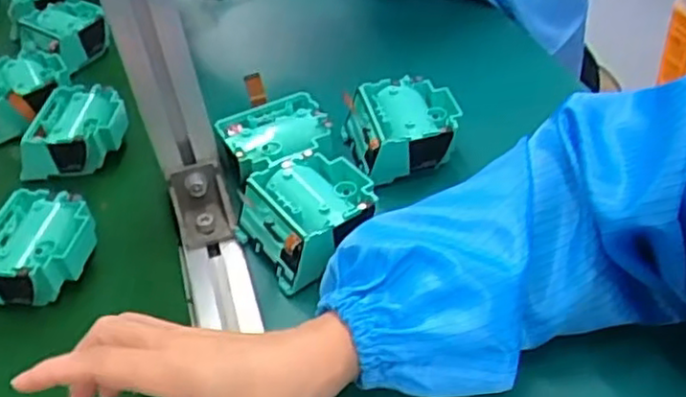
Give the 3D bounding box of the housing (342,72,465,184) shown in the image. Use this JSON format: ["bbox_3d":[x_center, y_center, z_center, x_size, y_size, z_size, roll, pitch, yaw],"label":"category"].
[{"bbox_3d":[0.044,-0.053,0.500,0.078,0.036,0.071,-13,43,-6],"label":"housing"}]

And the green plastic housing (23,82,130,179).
[{"bbox_3d":[-0.211,-0.054,0.548,0.070,0.038,0.072,0,43,8],"label":"green plastic housing"}]

